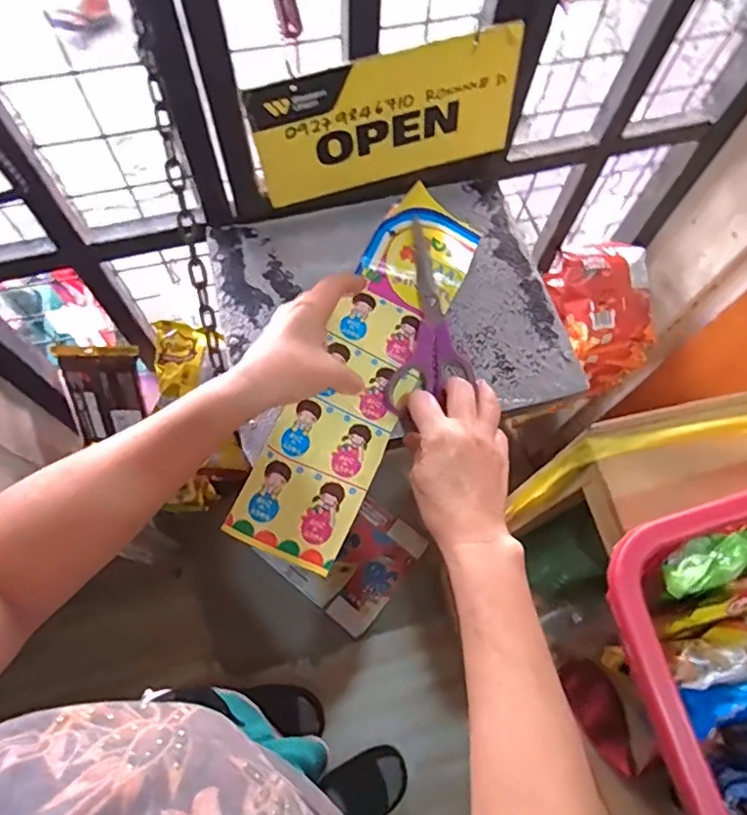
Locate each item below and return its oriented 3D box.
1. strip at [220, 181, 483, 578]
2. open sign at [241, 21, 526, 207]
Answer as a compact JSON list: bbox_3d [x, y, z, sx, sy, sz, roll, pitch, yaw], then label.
[{"bbox_3d":[-0.003,-0.040,0.478,0.084,0.034,0.347,23,70,7],"label":"strip"},{"bbox_3d":[0.012,-0.244,0.478,0.226,0.111,0.006,-17,63,-4],"label":"open sign"}]

